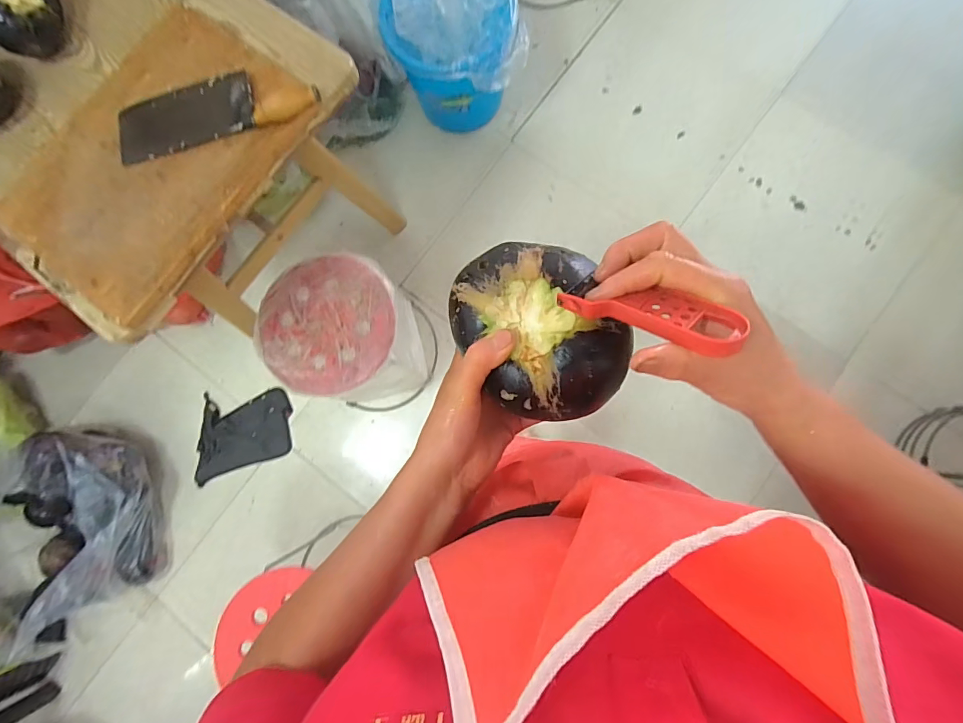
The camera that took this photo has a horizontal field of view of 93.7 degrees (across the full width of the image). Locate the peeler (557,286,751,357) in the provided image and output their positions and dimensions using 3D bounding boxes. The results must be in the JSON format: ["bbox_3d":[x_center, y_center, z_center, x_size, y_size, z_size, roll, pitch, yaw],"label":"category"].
[{"bbox_3d":[0.096,-0.027,0.263,0.097,0.015,0.036,19,51,25],"label":"peeler"}]

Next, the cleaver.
[{"bbox_3d":[-0.419,-0.397,0.707,0.330,0.025,0.096,-14,79,4],"label":"cleaver"}]

